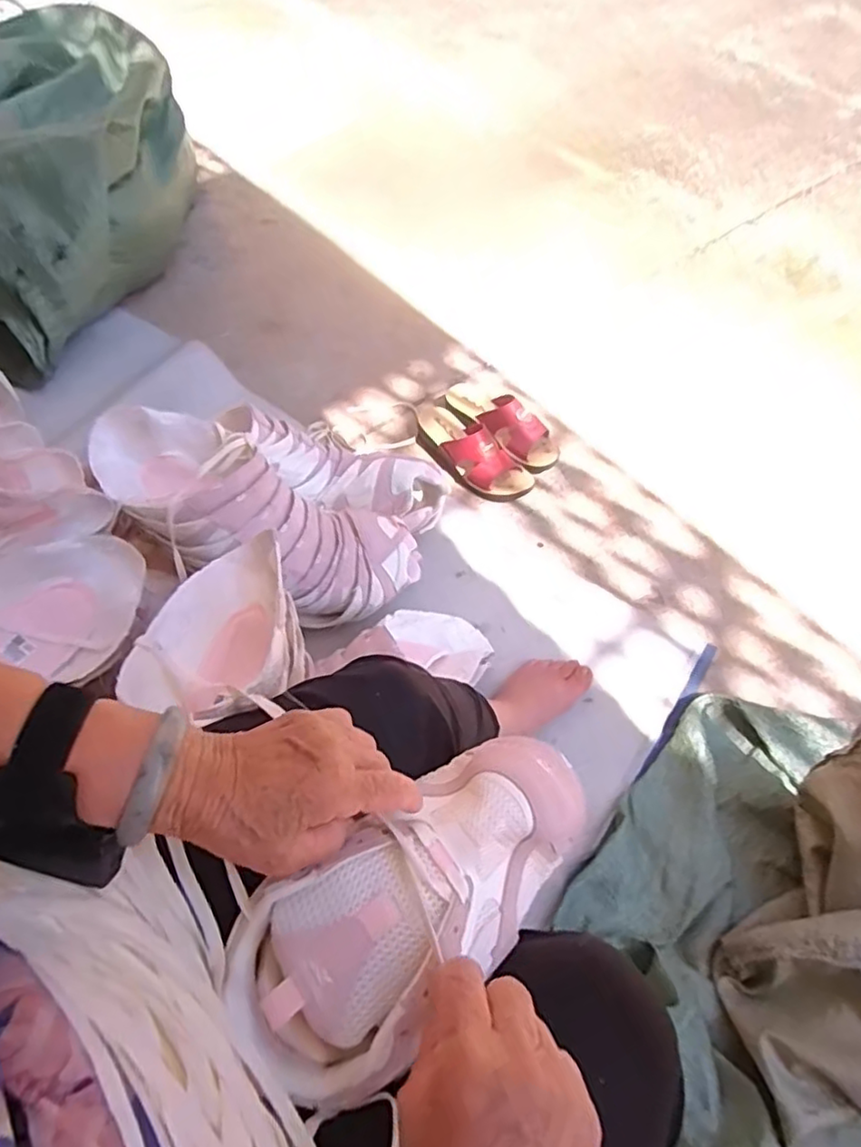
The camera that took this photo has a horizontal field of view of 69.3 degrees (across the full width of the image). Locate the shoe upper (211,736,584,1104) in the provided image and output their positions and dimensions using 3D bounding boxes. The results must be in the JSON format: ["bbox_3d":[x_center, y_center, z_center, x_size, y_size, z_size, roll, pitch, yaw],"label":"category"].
[{"bbox_3d":[-0.003,0.179,0.354,0.218,0.054,0.109,-33,66,-21],"label":"shoe upper"}]

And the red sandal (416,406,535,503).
[{"bbox_3d":[0.060,-0.206,1.020,0.235,0.079,0.090,40,65,20],"label":"red sandal"}]

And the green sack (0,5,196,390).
[{"bbox_3d":[-0.689,-0.722,1.164,0.509,0.314,0.650,32,63,16],"label":"green sack"}]

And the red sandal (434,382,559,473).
[{"bbox_3d":[0.117,-0.270,1.065,0.101,0.076,0.238,-35,66,-21],"label":"red sandal"}]

